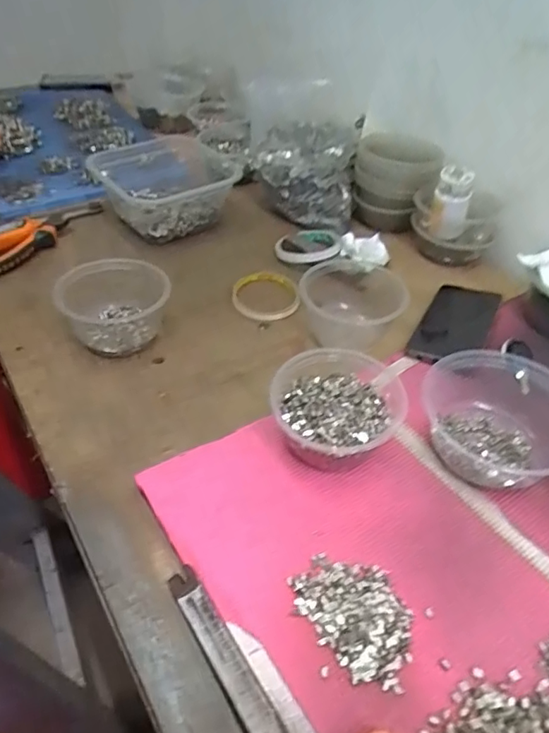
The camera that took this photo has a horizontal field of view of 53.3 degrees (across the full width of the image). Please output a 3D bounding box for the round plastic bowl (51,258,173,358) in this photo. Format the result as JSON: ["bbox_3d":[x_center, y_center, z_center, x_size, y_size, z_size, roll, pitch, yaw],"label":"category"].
[{"bbox_3d":[-0.172,-0.062,0.595,0.113,0.067,0.093,-13,46,-17],"label":"round plastic bowl"}]

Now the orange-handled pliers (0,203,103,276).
[{"bbox_3d":[-0.309,-0.180,0.721,0.054,0.024,0.196,31,50,26],"label":"orange-handled pliers"}]

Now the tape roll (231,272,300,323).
[{"bbox_3d":[-0.010,-0.086,0.671,0.082,0.013,0.082,-8,44,-12],"label":"tape roll"}]

